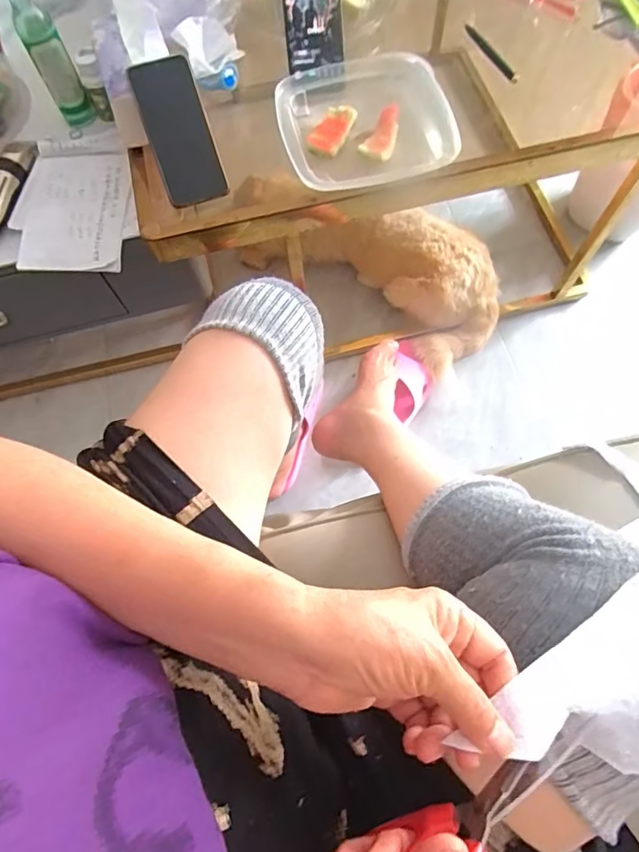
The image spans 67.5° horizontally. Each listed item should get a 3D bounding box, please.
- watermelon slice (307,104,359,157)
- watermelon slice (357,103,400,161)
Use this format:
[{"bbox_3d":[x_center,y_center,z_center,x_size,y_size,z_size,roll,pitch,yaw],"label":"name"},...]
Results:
[{"bbox_3d":[0.015,-0.388,0.627,0.042,0.020,0.074,23,72,11],"label":"watermelon slice"},{"bbox_3d":[0.080,-0.378,0.613,0.040,0.022,0.074,17,71,8],"label":"watermelon slice"}]

